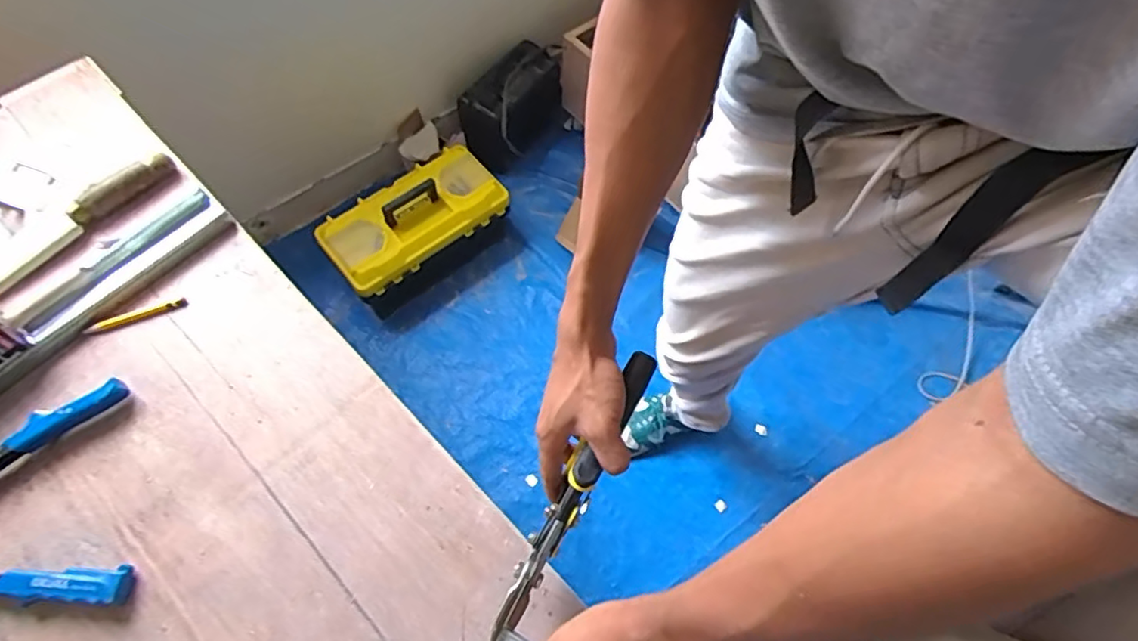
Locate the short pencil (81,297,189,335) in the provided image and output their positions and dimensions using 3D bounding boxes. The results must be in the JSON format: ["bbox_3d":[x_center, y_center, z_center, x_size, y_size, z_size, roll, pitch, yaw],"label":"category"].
[{"bbox_3d":[-0.447,-0.004,0.627,0.097,0.007,0.011,-19,64,-10],"label":"short pencil"}]

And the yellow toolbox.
[{"bbox_3d":[-0.349,-0.202,1.427,0.399,0.218,0.199,-39,69,-18],"label":"yellow toolbox"}]

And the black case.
[{"bbox_3d":[-0.143,-0.536,1.553,0.123,0.228,0.343,37,68,17],"label":"black case"}]

